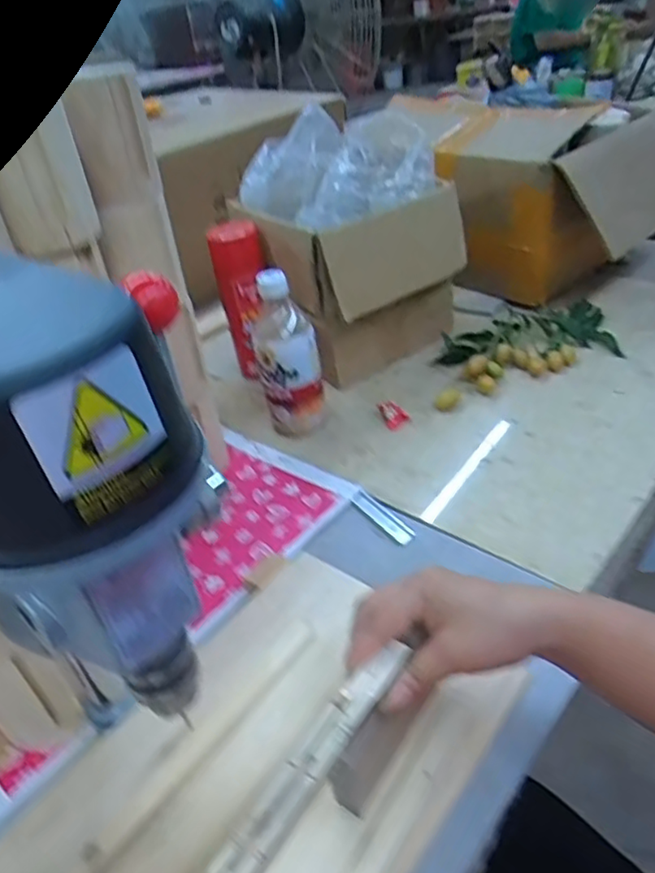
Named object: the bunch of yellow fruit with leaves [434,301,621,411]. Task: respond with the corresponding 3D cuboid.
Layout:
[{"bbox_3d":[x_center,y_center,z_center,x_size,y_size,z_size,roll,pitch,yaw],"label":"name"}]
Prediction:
[{"bbox_3d":[0.241,-0.115,0.794,0.275,0.038,0.123,-17,37,-12],"label":"bunch of yellow fruit with leaves"}]

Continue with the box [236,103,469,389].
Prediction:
[{"bbox_3d":[0.025,-0.245,0.823,0.225,0.267,0.245,-20,37,-17],"label":"box"}]

